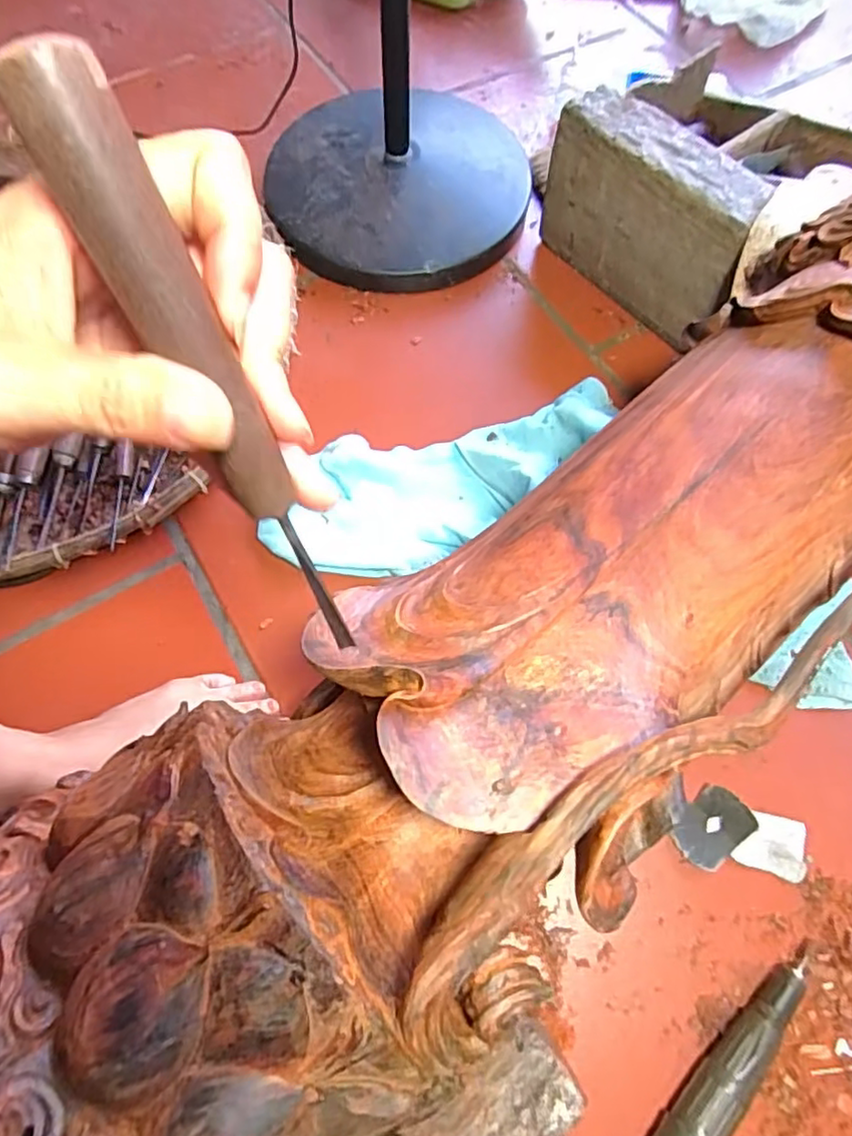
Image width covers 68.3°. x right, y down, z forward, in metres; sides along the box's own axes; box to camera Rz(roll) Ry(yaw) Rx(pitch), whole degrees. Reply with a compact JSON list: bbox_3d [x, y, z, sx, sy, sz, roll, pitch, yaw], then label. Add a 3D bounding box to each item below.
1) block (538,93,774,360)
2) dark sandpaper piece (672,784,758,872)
[{"bbox_3d":[0.199,-0.305,0.566,0.065,0.137,0.202,-35,72,-15],"label":"block"},{"bbox_3d":[0.193,0.175,0.426,0.050,0.011,0.040,-45,60,1],"label":"dark sandpaper piece"}]

